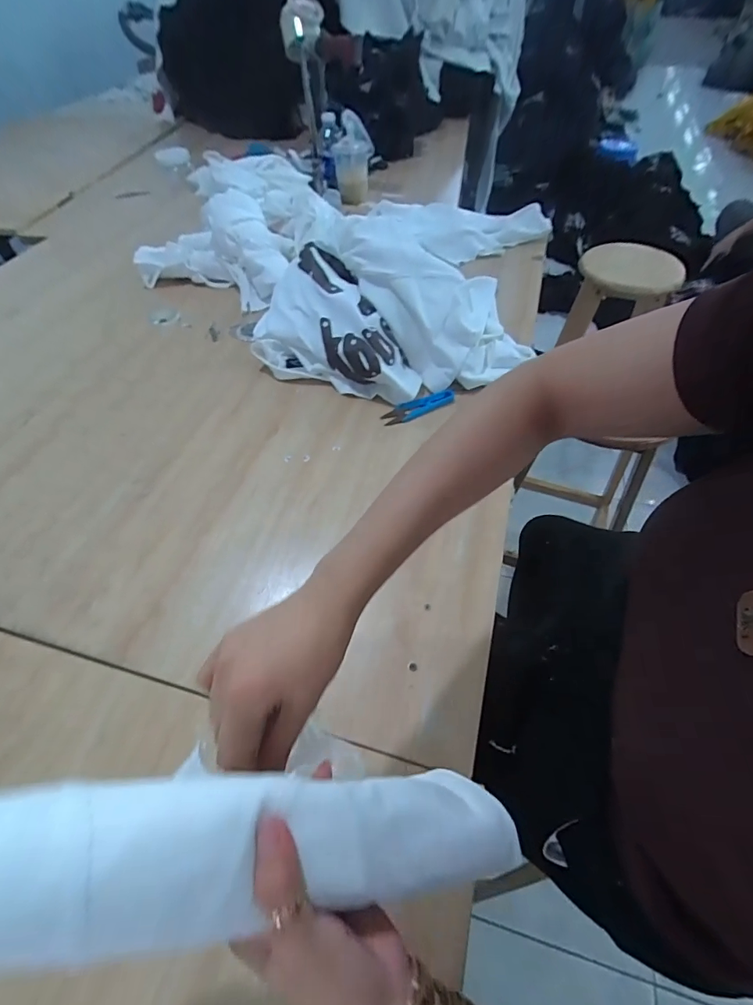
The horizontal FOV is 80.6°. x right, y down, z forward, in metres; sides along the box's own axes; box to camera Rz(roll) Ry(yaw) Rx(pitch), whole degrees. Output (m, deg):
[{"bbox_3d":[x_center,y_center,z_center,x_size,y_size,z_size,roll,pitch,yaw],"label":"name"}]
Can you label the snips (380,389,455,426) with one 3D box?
[{"bbox_3d":[0.066,-0.144,0.676,0.118,0.019,0.035,-18,53,-13],"label":"snips"}]

